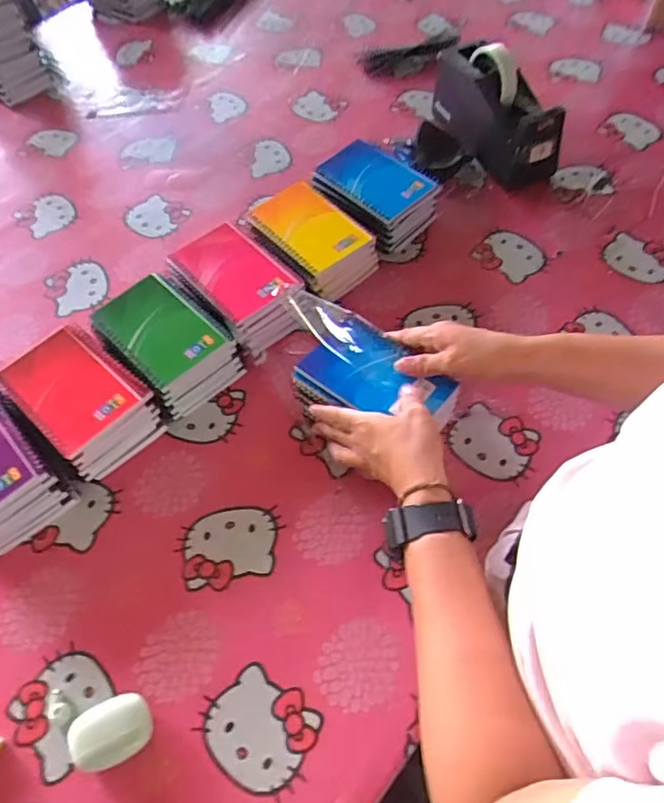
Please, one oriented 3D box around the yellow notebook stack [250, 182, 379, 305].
[{"bbox_3d":[-0.022,-0.185,0.651,0.097,0.061,0.135,-33,63,-18],"label":"yellow notebook stack"}]

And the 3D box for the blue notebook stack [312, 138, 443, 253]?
[{"bbox_3d":[0.049,-0.256,0.692,0.111,0.060,0.136,-40,66,-22],"label":"blue notebook stack"}]

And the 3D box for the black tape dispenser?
[{"bbox_3d":[0.210,-0.390,0.740,0.095,0.106,0.204,-21,60,-12],"label":"black tape dispenser"}]

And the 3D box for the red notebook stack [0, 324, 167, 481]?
[{"bbox_3d":[-0.247,-0.001,0.550,0.139,0.058,0.092,38,66,21],"label":"red notebook stack"}]

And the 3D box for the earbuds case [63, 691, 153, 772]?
[{"bbox_3d":[-0.164,0.245,0.415,0.056,0.023,0.041,-19,60,-11],"label":"earbuds case"}]

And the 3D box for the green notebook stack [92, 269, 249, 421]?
[{"bbox_3d":[-0.171,-0.060,0.581,0.092,0.065,0.135,-40,66,-22],"label":"green notebook stack"}]

